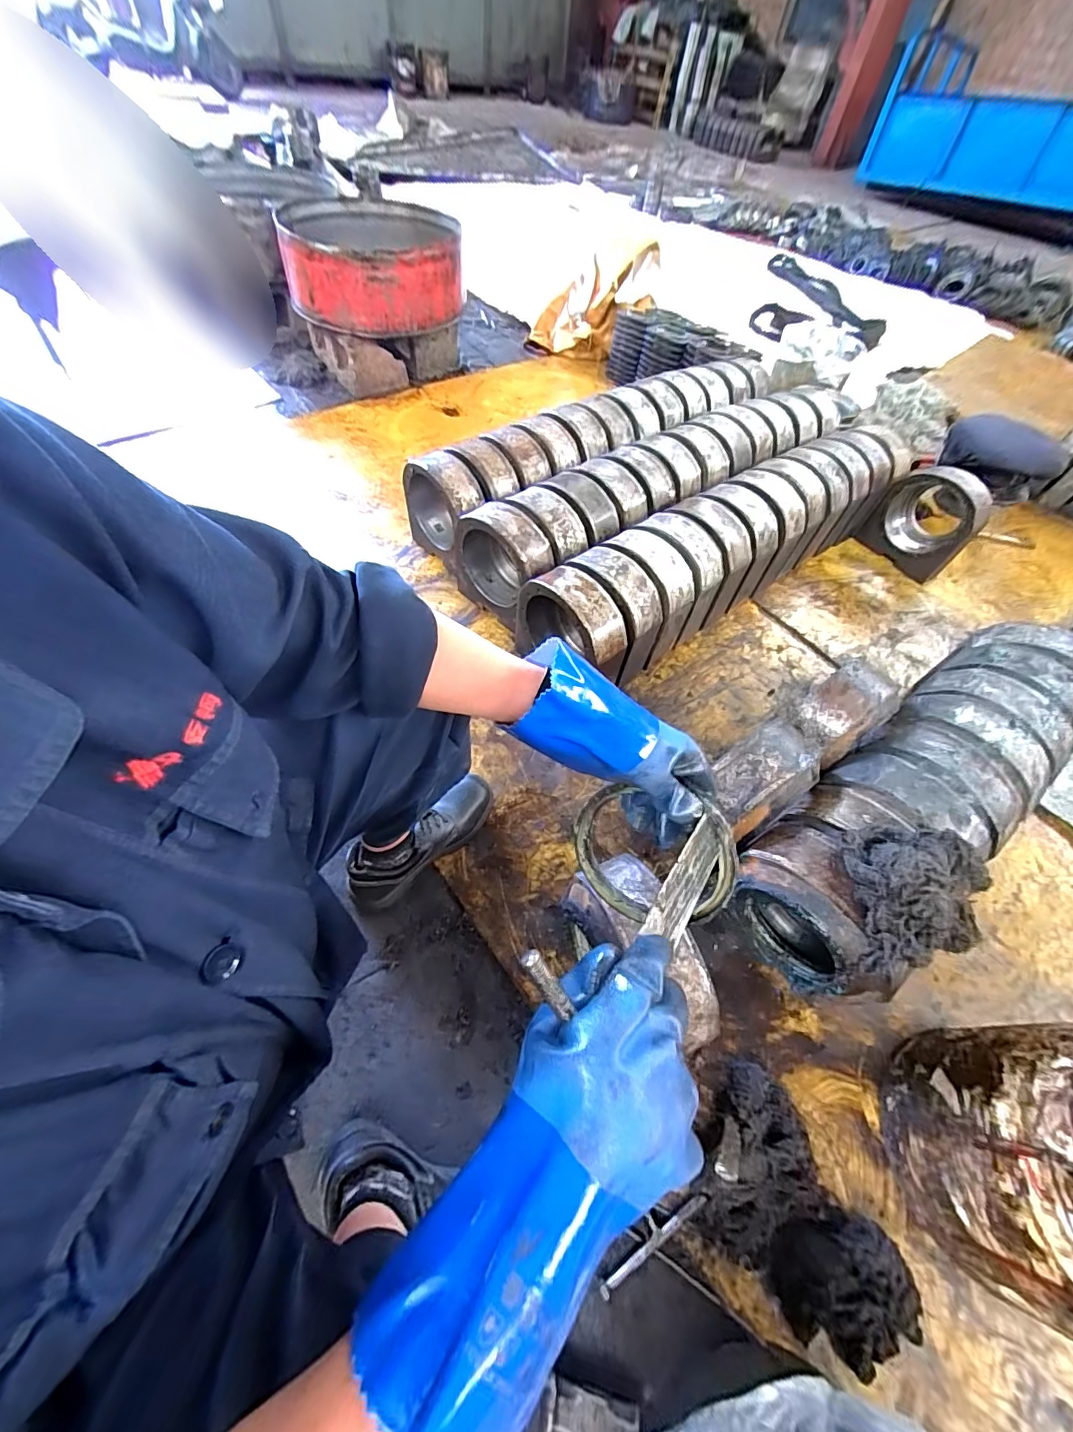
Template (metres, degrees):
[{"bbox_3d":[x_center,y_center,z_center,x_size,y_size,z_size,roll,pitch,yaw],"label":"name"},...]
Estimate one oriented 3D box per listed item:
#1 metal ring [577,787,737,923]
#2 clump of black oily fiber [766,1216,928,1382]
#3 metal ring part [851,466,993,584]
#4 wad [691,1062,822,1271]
[{"bbox_3d":[0.114,0.146,0.487,0.158,0.141,0.014,8,15,24],"label":"metal ring"},{"bbox_3d":[0.362,0.665,0.556,0.154,0.059,0.125,-1,57,-5],"label":"clump of black oily fiber"},{"bbox_3d":[1.011,-0.513,1.267,0.092,0.243,0.236,-33,64,-23],"label":"metal ring part"},{"bbox_3d":[0.287,0.566,0.612,0.150,0.051,0.200,29,58,13],"label":"wad"}]

